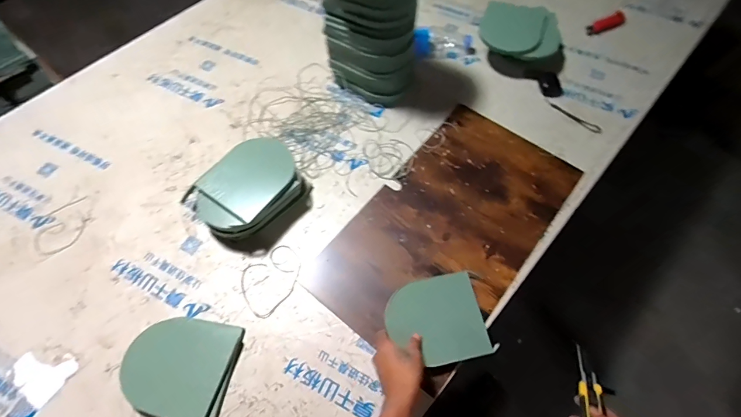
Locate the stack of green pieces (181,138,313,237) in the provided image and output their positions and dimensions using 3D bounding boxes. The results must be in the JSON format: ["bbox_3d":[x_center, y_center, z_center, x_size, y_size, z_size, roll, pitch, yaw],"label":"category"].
[{"bbox_3d":[-0.236,-0.035,0.768,0.156,0.090,0.211,38,68,17],"label":"stack of green pieces"}]

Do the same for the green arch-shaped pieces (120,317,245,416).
[{"bbox_3d":[-0.322,0.270,0.645,0.171,0.034,0.162,10,63,5],"label":"green arch-shaped pieces"}]

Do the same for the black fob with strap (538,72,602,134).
[{"bbox_3d":[0.496,-0.259,0.950,0.074,0.031,0.193,-35,80,-17],"label":"black fob with strap"}]

